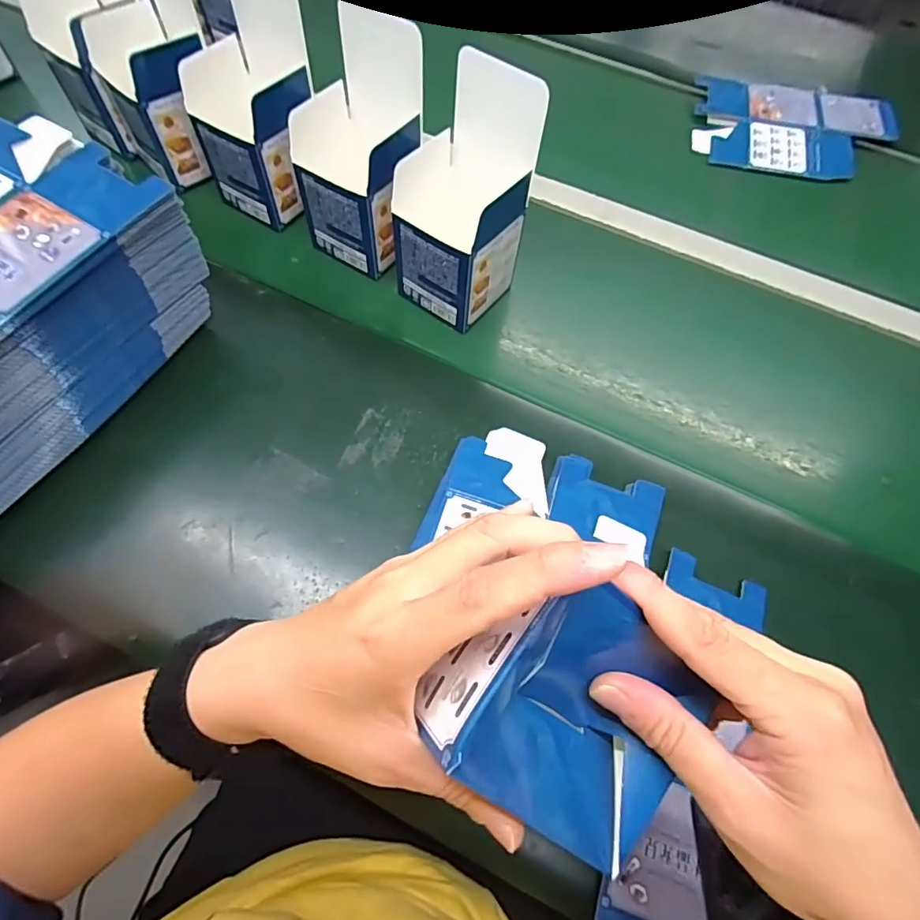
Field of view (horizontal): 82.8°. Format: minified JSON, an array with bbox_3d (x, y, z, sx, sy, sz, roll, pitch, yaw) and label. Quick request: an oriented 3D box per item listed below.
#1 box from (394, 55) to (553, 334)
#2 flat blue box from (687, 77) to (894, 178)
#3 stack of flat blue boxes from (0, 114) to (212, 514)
[{"bbox_3d":[0.001,-0.213,0.438,0.087,0.179,0.090,33,67,15],"label":"box"},{"bbox_3d":[0.404,-0.404,0.633,0.225,0.011,0.155,12,70,7],"label":"flat blue box"},{"bbox_3d":[-0.334,-0.105,0.391,0.138,0.146,0.249,27,65,12],"label":"stack of flat blue boxes"}]

